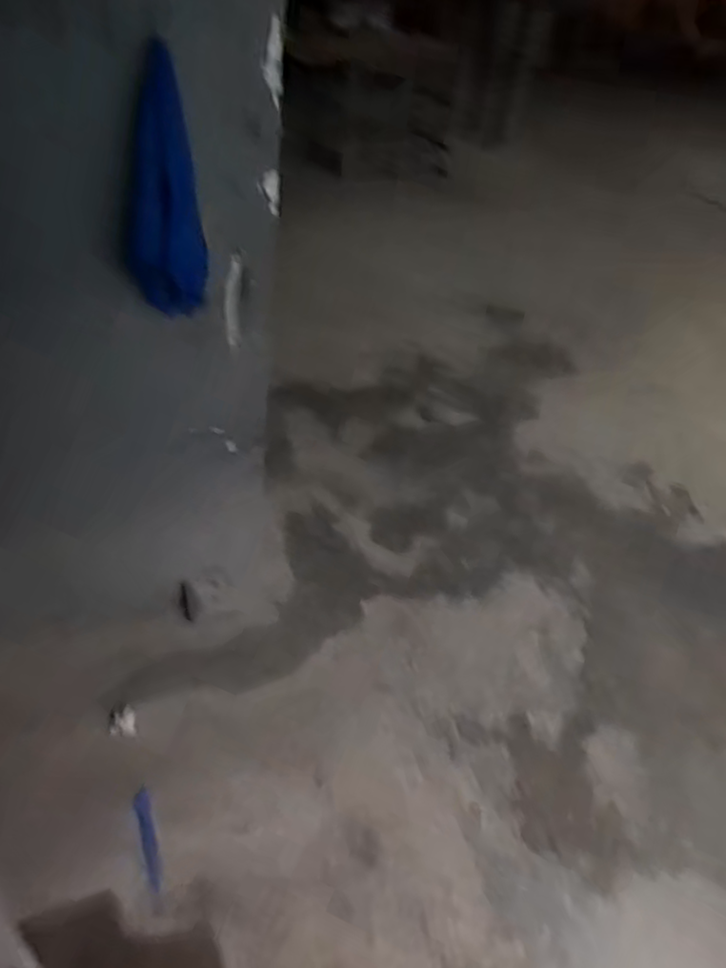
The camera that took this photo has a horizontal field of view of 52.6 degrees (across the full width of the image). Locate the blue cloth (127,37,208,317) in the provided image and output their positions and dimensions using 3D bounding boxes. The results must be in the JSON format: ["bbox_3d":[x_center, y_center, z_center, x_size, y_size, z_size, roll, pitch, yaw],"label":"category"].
[{"bbox_3d":[-0.289,-0.412,1.058,0.108,0.341,0.106,-8,43,-15],"label":"blue cloth"}]

